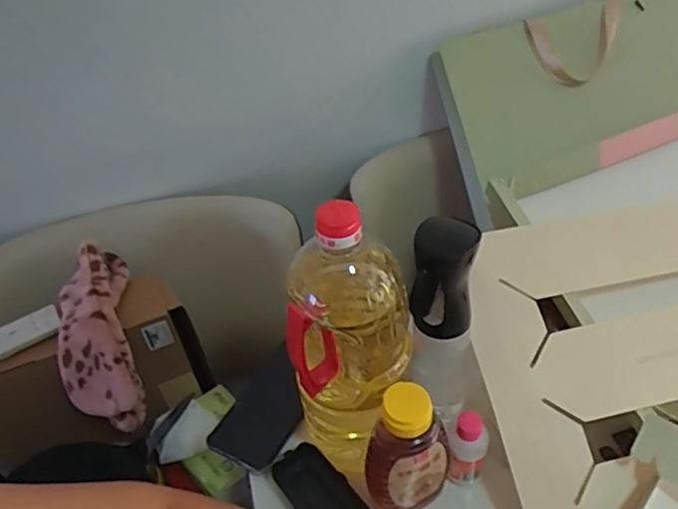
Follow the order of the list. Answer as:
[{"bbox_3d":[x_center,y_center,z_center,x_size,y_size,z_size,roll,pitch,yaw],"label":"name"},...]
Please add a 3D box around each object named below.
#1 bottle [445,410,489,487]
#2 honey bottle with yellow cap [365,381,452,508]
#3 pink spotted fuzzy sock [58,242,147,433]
[{"bbox_3d":[0.118,0.182,0.538,0.036,0.082,0.030,-11,43,-5],"label":"bottle"},{"bbox_3d":[0.060,0.176,0.507,0.073,0.146,0.045,-28,47,-21],"label":"honey bottle with yellow cap"},{"bbox_3d":[-0.290,0.096,0.699,0.082,0.078,0.233,-12,76,-5],"label":"pink spotted fuzzy sock"}]

